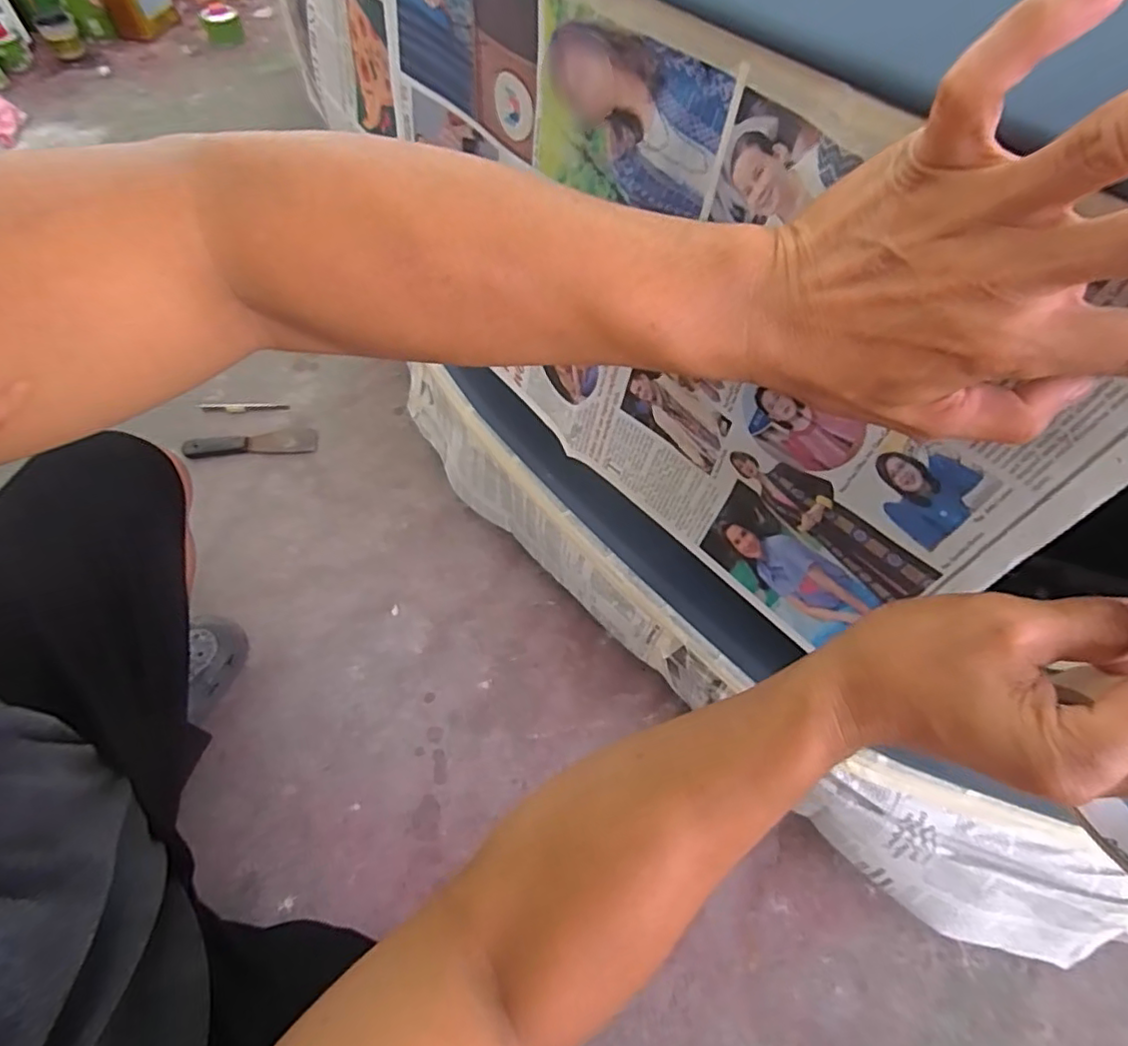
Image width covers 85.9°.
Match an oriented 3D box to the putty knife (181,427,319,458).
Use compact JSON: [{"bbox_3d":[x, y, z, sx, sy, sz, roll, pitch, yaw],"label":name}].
[{"bbox_3d":[-0.491,-0.121,0.953,0.195,0.014,0.047,-8,61,-7],"label":"putty knife"}]

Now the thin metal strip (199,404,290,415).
[{"bbox_3d":[-0.531,-0.191,1.006,0.144,0.005,0.020,0,60,-2],"label":"thin metal strip"}]

